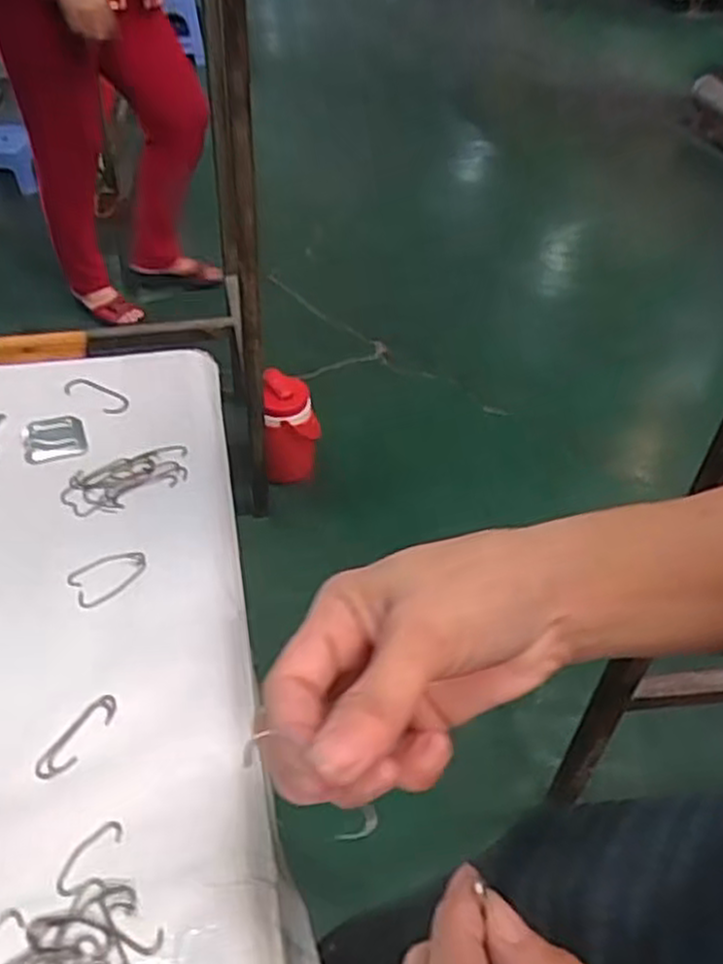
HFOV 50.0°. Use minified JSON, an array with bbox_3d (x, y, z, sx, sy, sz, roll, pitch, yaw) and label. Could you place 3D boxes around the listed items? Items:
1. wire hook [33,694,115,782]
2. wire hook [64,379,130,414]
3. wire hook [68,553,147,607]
[{"bbox_3d":[-0.133,0.120,0.365,0.014,0.004,0.046,24,45,19],"label":"wire hook"},{"bbox_3d":[-0.189,-0.061,0.554,0.052,0.006,0.021,22,45,18],"label":"wire hook"},{"bbox_3d":[-0.143,0.052,0.439,0.043,0.004,0.026,-31,61,-28],"label":"wire hook"}]

